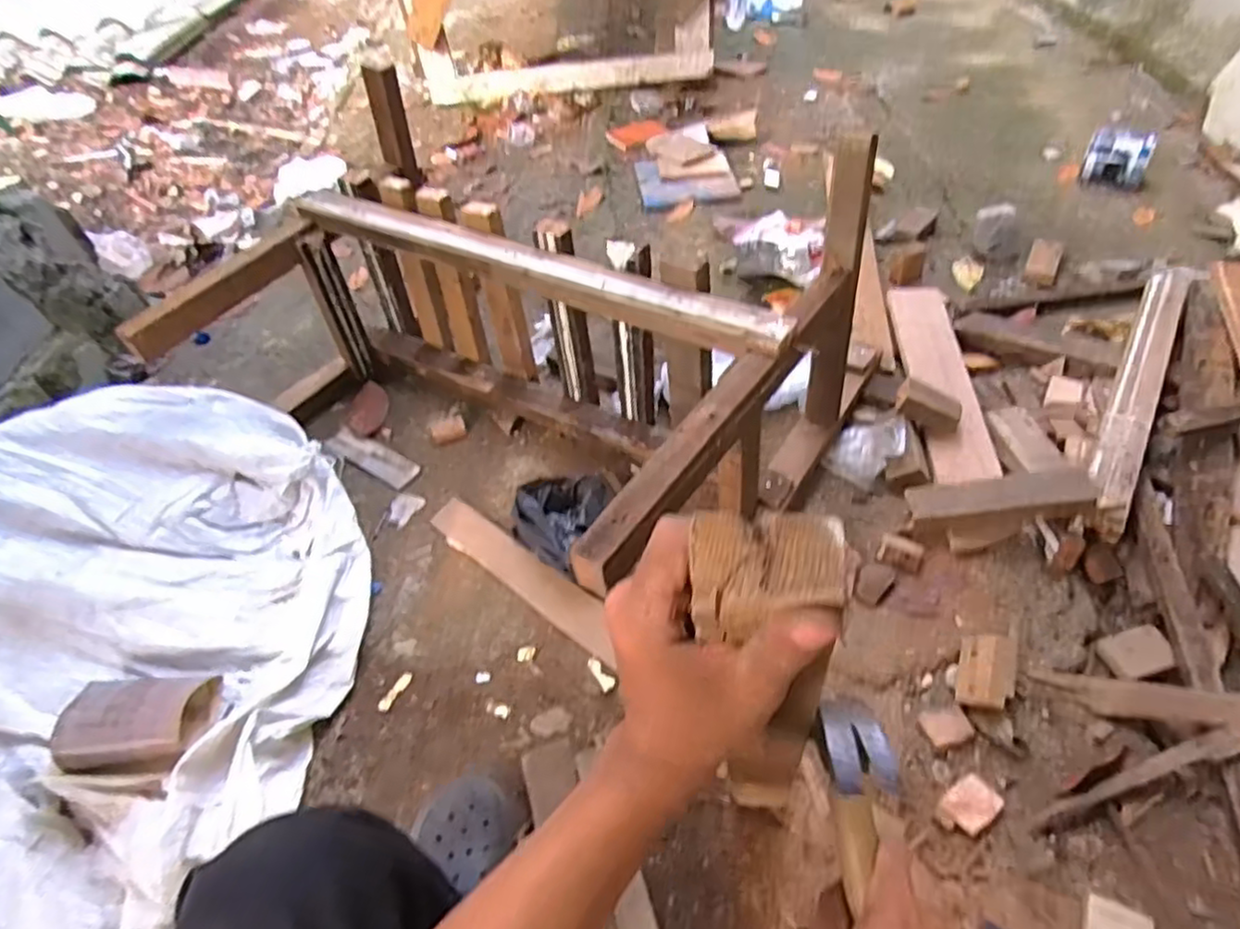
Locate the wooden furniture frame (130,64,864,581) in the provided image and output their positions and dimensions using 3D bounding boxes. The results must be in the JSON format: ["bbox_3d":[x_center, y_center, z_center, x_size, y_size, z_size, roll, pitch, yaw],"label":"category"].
[{"bbox_3d":[-0.194,-0.190,1.080,0.965,0.457,0.536,19,53,22],"label":"wooden furniture frame"}]

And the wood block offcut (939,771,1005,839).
[{"bbox_3d":[0.408,0.393,0.813,0.066,0.015,0.048,-31,52,-20],"label":"wood block offcut"}]

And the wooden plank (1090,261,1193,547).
[{"bbox_3d":[0.819,-0.131,1.108,0.063,0.043,0.641,23,54,25],"label":"wooden plank"}]

